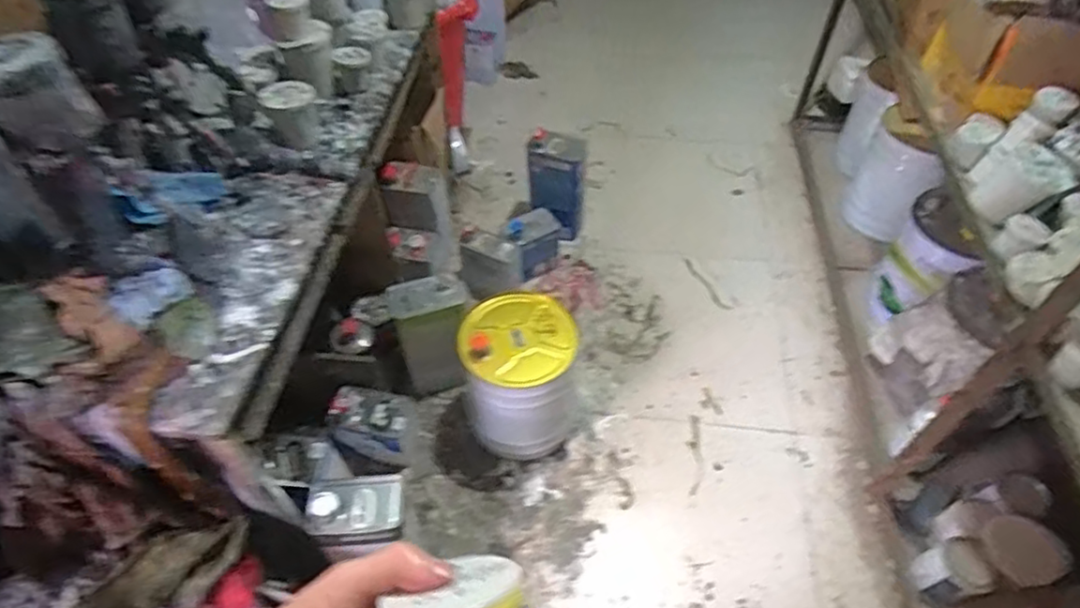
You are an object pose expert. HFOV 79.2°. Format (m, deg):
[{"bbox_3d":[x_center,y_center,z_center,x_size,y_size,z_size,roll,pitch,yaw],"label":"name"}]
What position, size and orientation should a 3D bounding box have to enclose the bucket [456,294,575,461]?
[{"bbox_3d":[-0.046,0.174,1.574,0.256,0.329,0.262,0,49,0],"label":"bucket"}]

